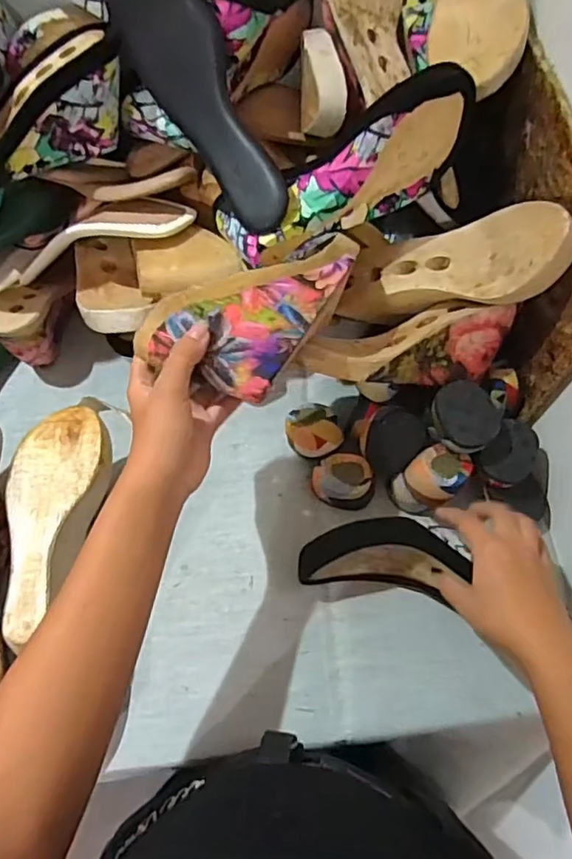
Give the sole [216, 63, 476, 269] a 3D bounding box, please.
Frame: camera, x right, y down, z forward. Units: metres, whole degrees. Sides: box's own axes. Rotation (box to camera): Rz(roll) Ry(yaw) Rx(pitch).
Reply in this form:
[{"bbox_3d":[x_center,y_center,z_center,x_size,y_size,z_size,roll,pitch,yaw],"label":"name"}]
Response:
[{"bbox_3d":[0.045,-0.217,0.489,0.229,0.067,0.083,-29,66,13],"label":"sole"}]

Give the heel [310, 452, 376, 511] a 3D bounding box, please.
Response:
[{"bbox_3d":[0.056,0.052,0.576,0.060,0.032,0.050,25,68,12],"label":"heel"}]

